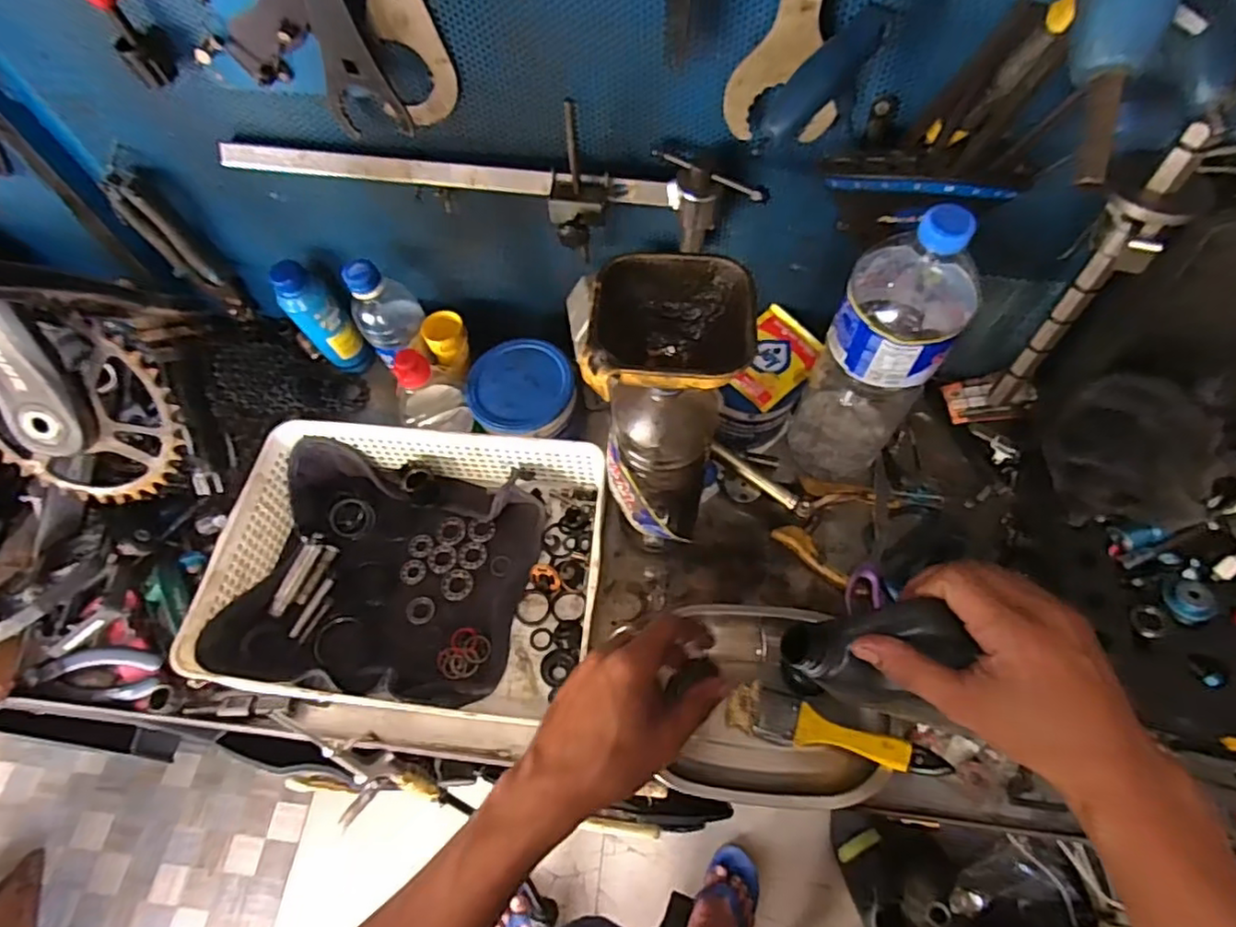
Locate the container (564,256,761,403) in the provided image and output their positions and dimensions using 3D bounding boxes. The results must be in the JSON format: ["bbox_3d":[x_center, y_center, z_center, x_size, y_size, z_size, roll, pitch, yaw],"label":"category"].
[{"bbox_3d":[0.026,-0.076,0.384,0.100,0.053,0.091,-1,62,2],"label":"container"}]

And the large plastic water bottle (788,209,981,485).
[{"bbox_3d":[0.220,-0.087,0.540,0.093,0.303,0.099,25,66,15],"label":"large plastic water bottle"}]

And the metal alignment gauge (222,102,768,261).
[{"bbox_3d":[-0.105,-0.210,0.516,0.426,0.094,0.070,3,63,5],"label":"metal alignment gauge"}]

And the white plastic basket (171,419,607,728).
[{"bbox_3d":[-0.178,0.089,0.588,0.326,0.082,0.252,4,63,5],"label":"white plastic basket"}]

